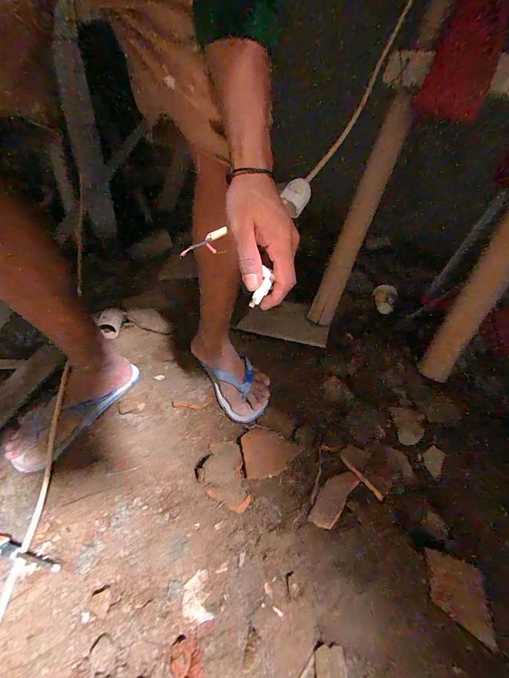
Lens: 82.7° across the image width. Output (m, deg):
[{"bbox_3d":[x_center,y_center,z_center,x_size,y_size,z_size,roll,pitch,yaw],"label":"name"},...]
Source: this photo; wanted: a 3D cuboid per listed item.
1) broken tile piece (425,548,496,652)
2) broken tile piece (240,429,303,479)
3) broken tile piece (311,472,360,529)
[{"bbox_3d":[0.252,0.317,0.360,0.059,0.015,0.077,14,38,12],"label":"broken tile piece"},{"bbox_3d":[0.032,0.193,0.502,0.103,0.008,0.084,-3,38,-11],"label":"broken tile piece"},{"bbox_3d":[0.124,0.246,0.454,0.038,0.014,0.098,31,44,30],"label":"broken tile piece"}]

